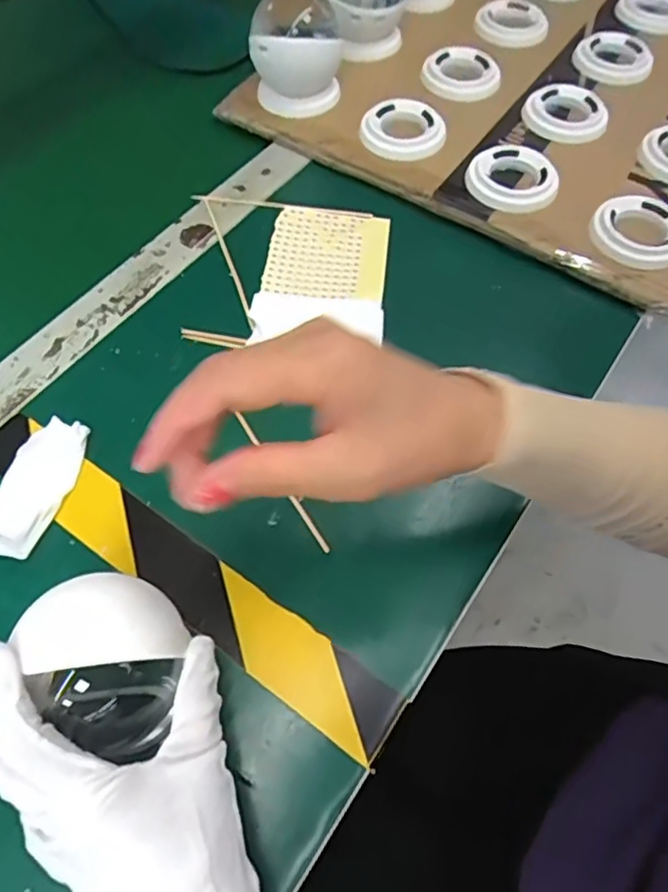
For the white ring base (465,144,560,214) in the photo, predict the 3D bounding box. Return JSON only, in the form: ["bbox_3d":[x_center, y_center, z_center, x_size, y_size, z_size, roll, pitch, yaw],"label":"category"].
[{"bbox_3d":[0.145,-0.216,0.485,0.068,0.015,0.077,35,67,16],"label":"white ring base"}]

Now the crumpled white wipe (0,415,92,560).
[{"bbox_3d":[-0.176,0.022,0.359,0.041,0.018,0.087,10,62,4],"label":"crumpled white wipe"}]

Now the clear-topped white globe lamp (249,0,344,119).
[{"bbox_3d":[-0.032,-0.345,0.528,0.076,0.078,0.086,2,62,0],"label":"clear-topped white globe lamp"}]

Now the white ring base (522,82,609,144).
[{"bbox_3d":[0.205,-0.292,0.537,0.072,0.012,0.071,0,61,1],"label":"white ring base"}]

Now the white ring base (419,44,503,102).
[{"bbox_3d":[0.119,-0.351,0.570,0.069,0.016,0.072,9,62,4],"label":"white ring base"}]

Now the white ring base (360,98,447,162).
[{"bbox_3d":[0.057,-0.269,0.519,0.068,0.012,0.074,1,62,-1],"label":"white ring base"}]

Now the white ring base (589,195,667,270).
[{"bbox_3d":[0.231,-0.163,0.461,0.067,0.014,0.076,6,62,2],"label":"white ring base"}]

